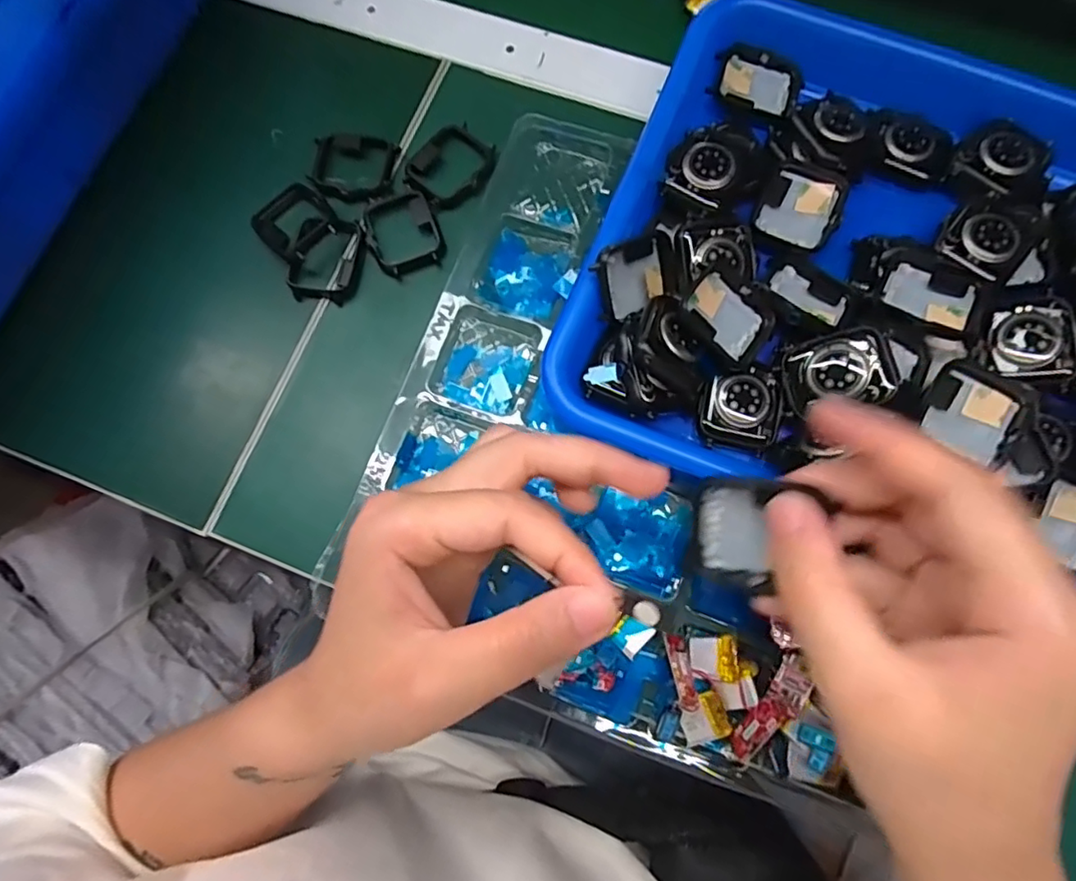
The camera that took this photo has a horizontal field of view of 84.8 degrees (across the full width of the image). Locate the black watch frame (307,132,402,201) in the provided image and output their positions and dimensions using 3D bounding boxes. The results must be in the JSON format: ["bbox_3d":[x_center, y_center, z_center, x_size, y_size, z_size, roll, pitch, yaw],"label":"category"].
[{"bbox_3d":[-0.100,-0.153,0.326,0.046,0.013,0.041,9,76,4],"label":"black watch frame"}]

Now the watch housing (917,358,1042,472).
[{"bbox_3d":[0.182,-0.012,0.246,0.039,0.012,0.037,36,79,10],"label":"watch housing"}]

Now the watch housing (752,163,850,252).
[{"bbox_3d":[0.126,-0.112,0.283,0.037,0.008,0.038,24,77,7],"label":"watch housing"}]

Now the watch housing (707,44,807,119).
[{"bbox_3d":[0.114,-0.187,0.304,0.044,0.012,0.032,21,77,7],"label":"watch housing"}]

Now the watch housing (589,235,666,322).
[{"bbox_3d":[0.043,-0.074,0.269,0.042,0.006,0.031,-29,112,-30],"label":"watch housing"}]

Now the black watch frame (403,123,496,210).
[{"bbox_3d":[-0.046,-0.148,0.319,0.040,0.009,0.047,28,78,8],"label":"black watch frame"}]

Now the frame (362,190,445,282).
[{"bbox_3d":[-0.071,-0.110,0.314,0.037,0.008,0.048,-18,76,-3],"label":"frame"}]

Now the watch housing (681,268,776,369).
[{"bbox_3d":[0.085,-0.055,0.265,0.041,0.008,0.036,38,71,-10],"label":"watch housing"}]

